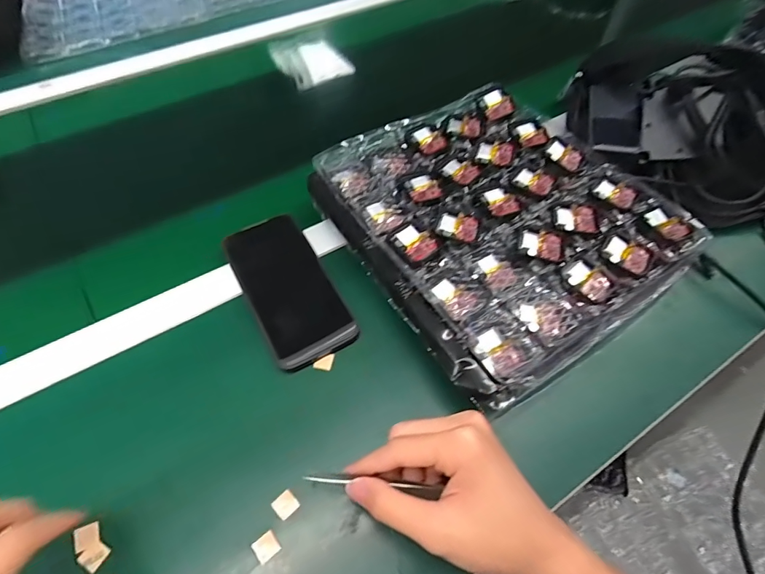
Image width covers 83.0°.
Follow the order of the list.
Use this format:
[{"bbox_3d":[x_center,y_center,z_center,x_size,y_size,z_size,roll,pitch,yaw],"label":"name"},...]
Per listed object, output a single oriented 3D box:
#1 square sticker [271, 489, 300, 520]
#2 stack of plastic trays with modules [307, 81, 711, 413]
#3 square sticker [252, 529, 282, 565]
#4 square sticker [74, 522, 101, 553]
[{"bbox_3d":[-0.071,0.160,0.318,0.016,0.004,0.016,-38,73,-22],"label":"square sticker"},{"bbox_3d":[0.105,-0.068,0.431,0.277,0.062,0.302,-28,61,-19],"label":"stack of plastic trays with modules"},{"bbox_3d":[-0.081,0.182,0.303,0.016,0.004,0.016,-38,62,-16],"label":"square sticker"},{"bbox_3d":[-0.209,0.176,0.306,0.015,0.004,0.017,-16,50,-25],"label":"square sticker"}]

